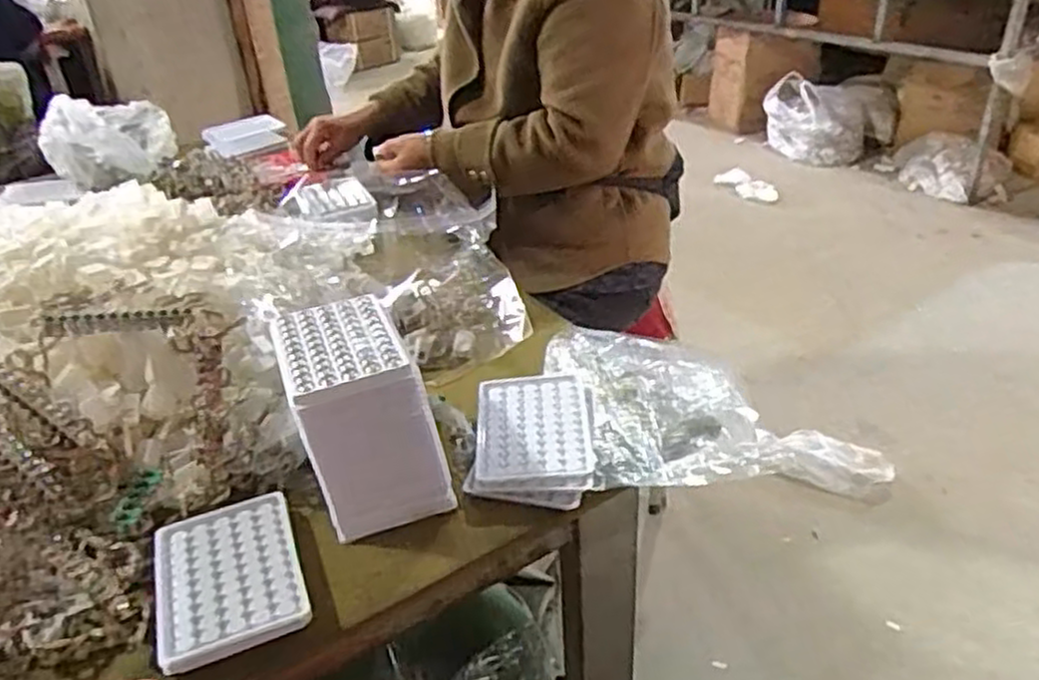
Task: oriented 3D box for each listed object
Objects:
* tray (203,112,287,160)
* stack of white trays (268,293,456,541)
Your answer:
[{"bbox_3d":[-0.500,-0.373,1.392,0.137,0.019,0.114,-20,52,-10],"label":"tray"},{"bbox_3d":[-0.129,0.051,0.600,0.099,0.141,0.141,-15,35,-17],"label":"stack of white trays"}]

